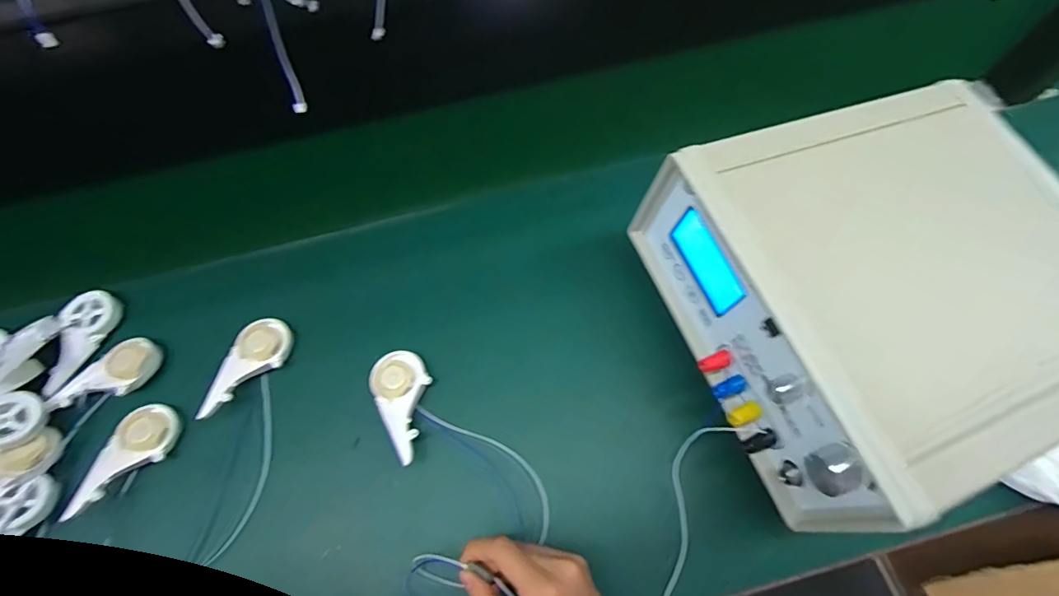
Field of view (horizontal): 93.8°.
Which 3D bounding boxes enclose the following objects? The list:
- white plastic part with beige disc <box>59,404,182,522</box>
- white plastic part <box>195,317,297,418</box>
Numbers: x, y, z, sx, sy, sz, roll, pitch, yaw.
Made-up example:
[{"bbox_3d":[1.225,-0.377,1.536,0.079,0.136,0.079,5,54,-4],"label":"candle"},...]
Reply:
[{"bbox_3d":[-0.333,0.131,0.404,0.046,0.013,0.095,26,56,12],"label":"white plastic part with beige disc"},{"bbox_3d":[-0.250,0.060,0.433,0.044,0.012,0.096,26,61,12],"label":"white plastic part"}]

